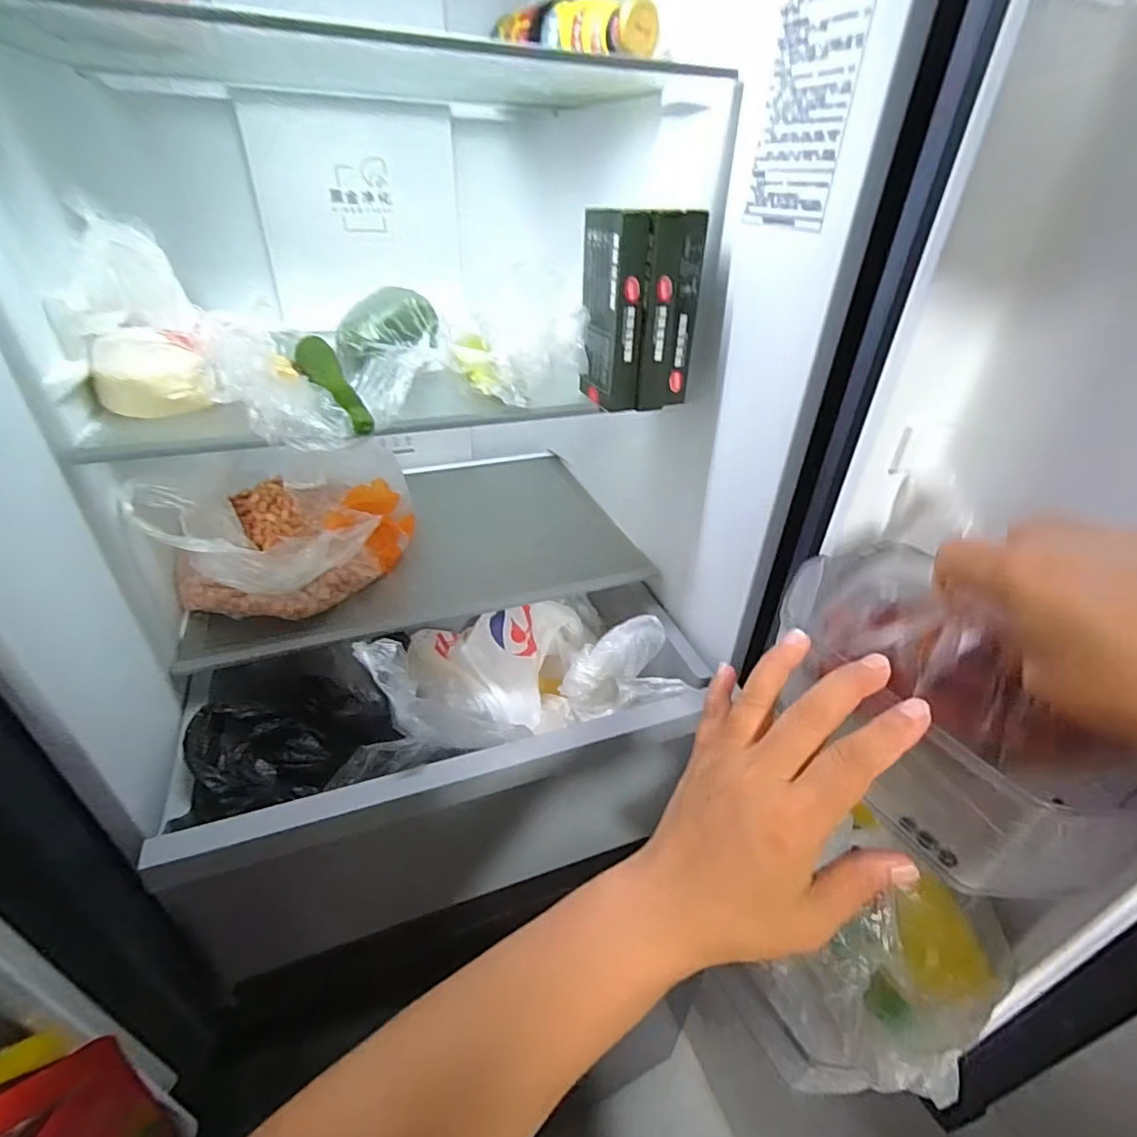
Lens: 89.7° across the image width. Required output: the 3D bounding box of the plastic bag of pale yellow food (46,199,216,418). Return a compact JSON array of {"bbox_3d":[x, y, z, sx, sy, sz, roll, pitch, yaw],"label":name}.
[{"bbox_3d":[-0.345,-0.196,0.453,0.092,0.115,0.123,-16,39,-24],"label":"plastic bag of pale yellow food"}]

